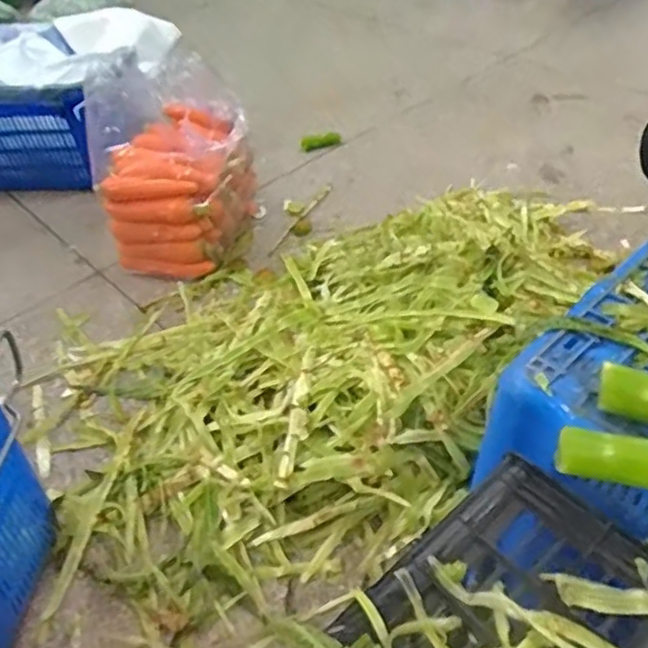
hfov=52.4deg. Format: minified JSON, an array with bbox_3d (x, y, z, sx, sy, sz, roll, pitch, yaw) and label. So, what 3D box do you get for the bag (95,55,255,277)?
[{"bbox_3d":[-0.292,-0.299,1.330,0.271,0.337,0.237,3,44,11],"label":"bag"}]

